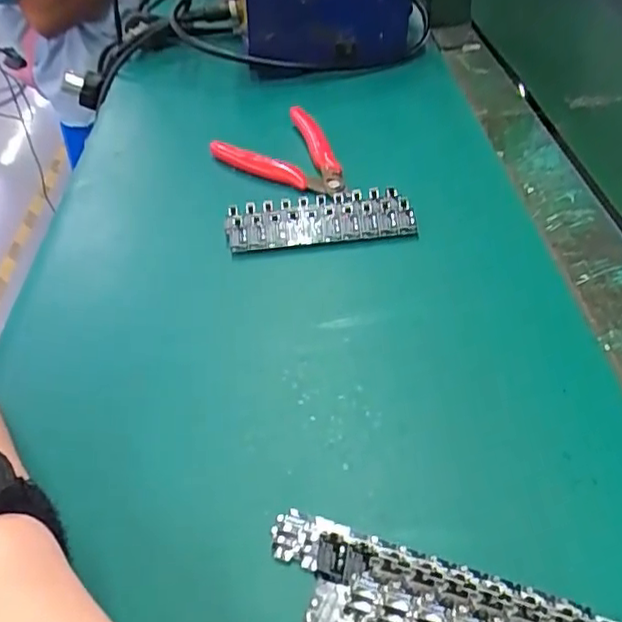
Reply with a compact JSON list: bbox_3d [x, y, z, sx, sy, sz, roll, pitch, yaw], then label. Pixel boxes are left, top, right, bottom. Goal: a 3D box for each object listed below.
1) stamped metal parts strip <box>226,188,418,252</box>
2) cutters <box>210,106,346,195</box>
[{"bbox_3d":[0.005,-0.057,0.378,0.109,0.011,0.041,-8,42,1],"label":"stamped metal parts strip"},{"bbox_3d":[-0.015,-0.107,0.435,0.073,0.016,0.108,-26,45,-19],"label":"cutters"}]

